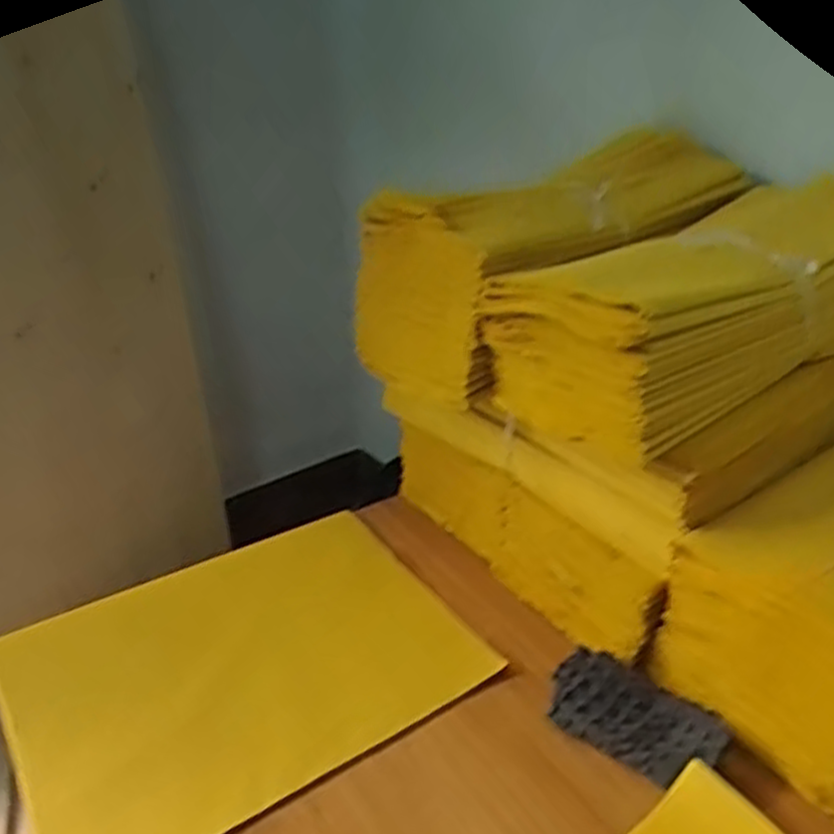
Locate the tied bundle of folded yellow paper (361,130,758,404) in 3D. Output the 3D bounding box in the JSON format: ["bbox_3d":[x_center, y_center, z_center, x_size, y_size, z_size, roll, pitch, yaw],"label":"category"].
[{"bbox_3d":[0.120,-0.138,0.672,0.336,0.143,0.165,-25,36,-35],"label":"tied bundle of folded yellow paper"}]

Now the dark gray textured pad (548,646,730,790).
[{"bbox_3d":[0.136,0.189,0.494,0.104,0.013,0.058,24,56,31],"label":"dark gray textured pad"}]

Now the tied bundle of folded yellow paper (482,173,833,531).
[{"bbox_3d":[0.226,-0.071,0.564,0.319,0.131,0.165,-21,34,-30],"label":"tied bundle of folded yellow paper"}]

